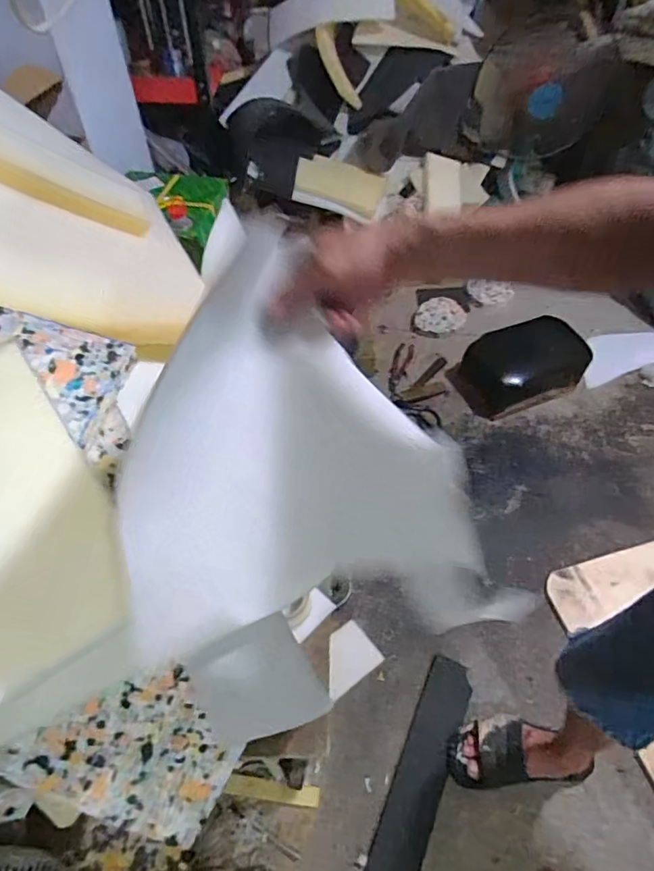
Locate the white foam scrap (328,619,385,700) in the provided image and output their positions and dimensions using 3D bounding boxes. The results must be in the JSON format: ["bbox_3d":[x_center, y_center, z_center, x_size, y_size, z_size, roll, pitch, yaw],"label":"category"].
[{"bbox_3d":[0.038,0.478,1.105,0.134,0.015,0.107,-30,57,-21],"label":"white foam scrap"}]

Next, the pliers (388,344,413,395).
[{"bbox_3d":[0.226,-0.210,1.629,0.056,0.026,0.220,15,54,12],"label":"pliers"}]

